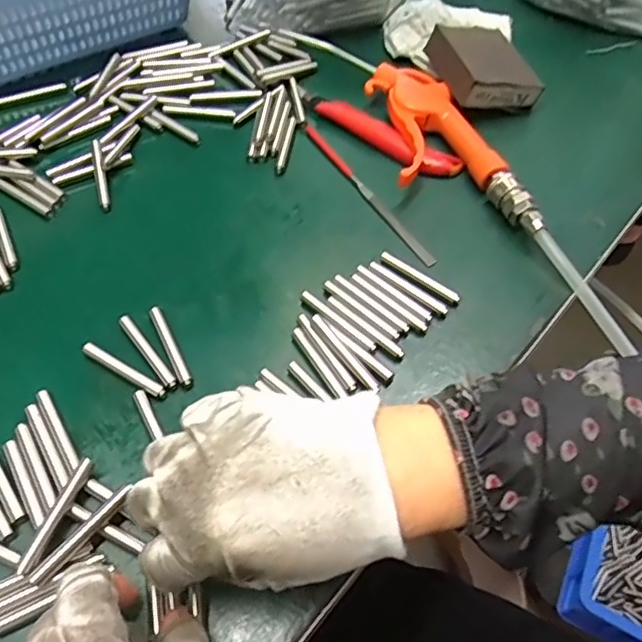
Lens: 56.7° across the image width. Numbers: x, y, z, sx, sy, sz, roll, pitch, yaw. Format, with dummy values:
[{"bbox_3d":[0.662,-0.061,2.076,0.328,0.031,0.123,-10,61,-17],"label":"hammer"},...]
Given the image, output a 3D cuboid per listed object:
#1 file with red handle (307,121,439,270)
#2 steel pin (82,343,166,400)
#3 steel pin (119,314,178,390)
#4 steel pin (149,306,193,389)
[{"bbox_3d":[0.031,-0.096,0.427,0.008,0.007,0.159,-26,61,-18],"label":"file with red handle"},{"bbox_3d":[-0.113,0.028,0.342,0.058,0.006,0.007,28,60,16],"label":"steel pin"},{"bbox_3d":[-0.102,0.017,0.349,0.007,0.004,0.058,-33,63,-21],"label":"steel pin"},{"bbox_3d":[-0.089,0.014,0.352,0.007,0.004,0.058,-22,60,-16],"label":"steel pin"}]

